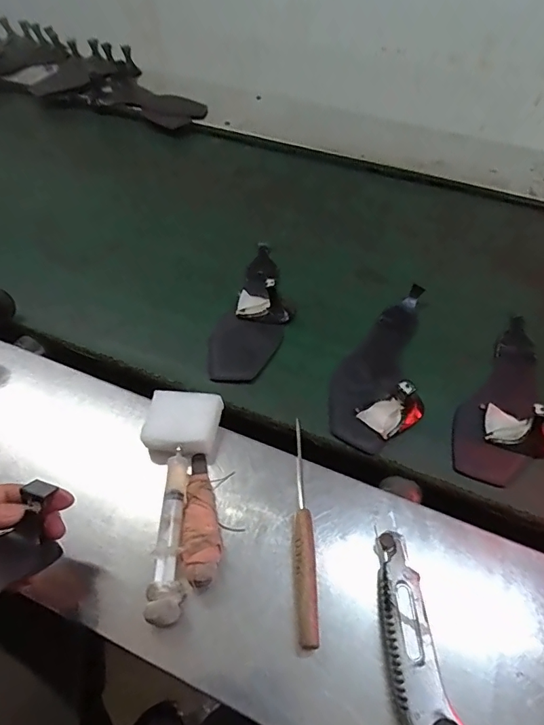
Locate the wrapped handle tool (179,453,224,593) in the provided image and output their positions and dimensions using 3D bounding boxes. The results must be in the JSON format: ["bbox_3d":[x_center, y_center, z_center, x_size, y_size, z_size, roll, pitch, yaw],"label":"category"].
[{"bbox_3d":[-0.061,0.127,0.375,0.031,0.026,0.116,-5,51,-7],"label":"wrapped handle tool"}]

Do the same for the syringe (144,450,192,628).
[{"bbox_3d":[-0.082,0.140,0.366,0.026,0.023,0.134,-1,51,-4],"label":"syringe"}]

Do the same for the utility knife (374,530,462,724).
[{"bbox_3d":[0.100,0.203,0.325,0.039,0.019,0.147,-4,51,-6],"label":"utility knife"}]

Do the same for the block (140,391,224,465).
[{"bbox_3d":[-0.087,0.060,0.427,0.068,0.032,0.059,7,51,3],"label":"block"}]

